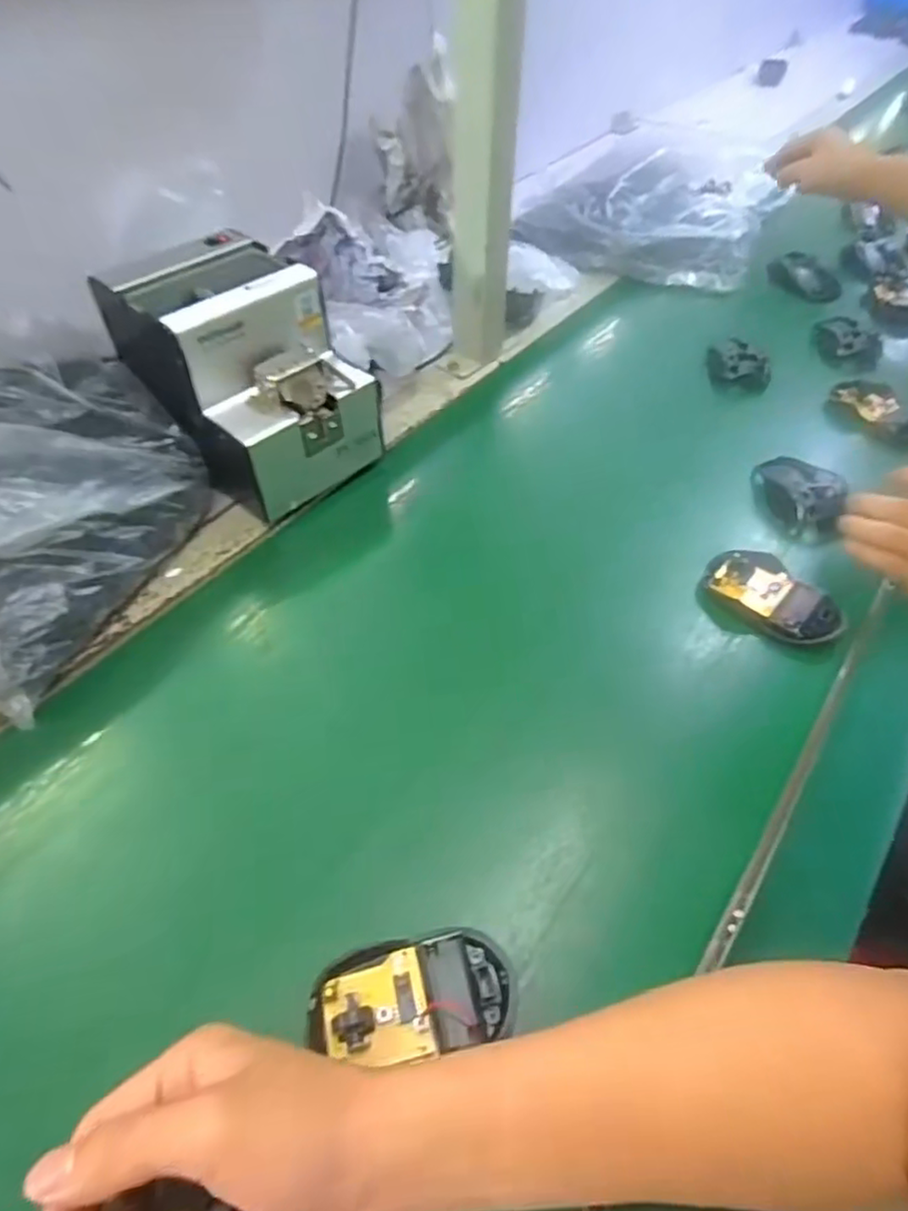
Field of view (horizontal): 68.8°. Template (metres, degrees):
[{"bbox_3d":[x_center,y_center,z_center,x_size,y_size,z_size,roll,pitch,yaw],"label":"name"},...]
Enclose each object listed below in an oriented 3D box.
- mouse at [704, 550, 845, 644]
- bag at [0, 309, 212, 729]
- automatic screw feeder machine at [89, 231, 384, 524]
[{"bbox_3d":[0.231,-0.007,0.480,0.057,0.019,0.092,-34,58,-25],"label":"mouse"},{"bbox_3d":[-0.298,-0.090,0.469,0.204,0.141,0.241,26,54,20],"label":"bag"},{"bbox_3d":[-0.164,-0.190,0.536,0.168,0.150,0.125,35,58,25],"label":"automatic screw feeder machine"}]

